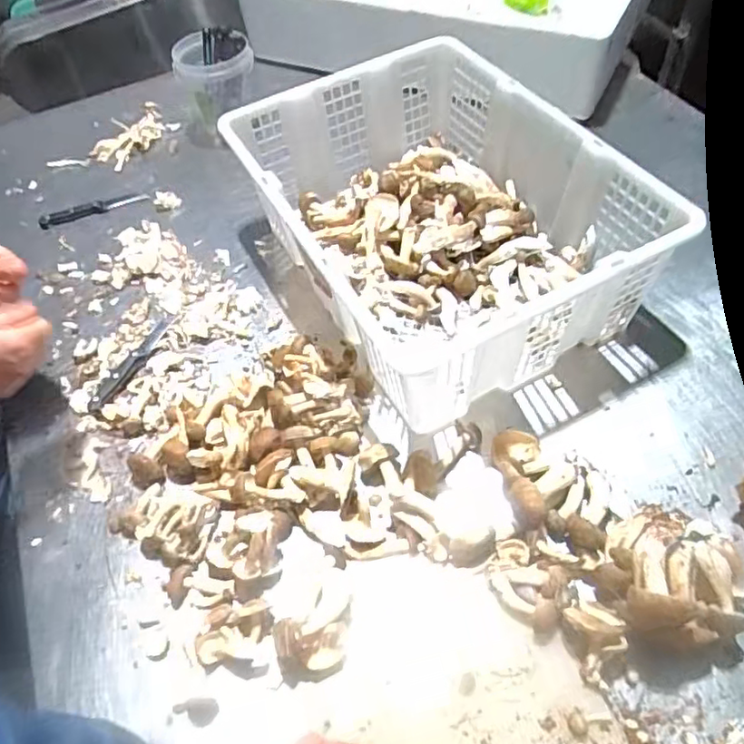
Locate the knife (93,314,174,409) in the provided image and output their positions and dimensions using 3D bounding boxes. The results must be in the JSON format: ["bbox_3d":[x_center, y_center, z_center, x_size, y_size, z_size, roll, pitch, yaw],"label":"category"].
[{"bbox_3d":[-0.285,-0.015,0.726,0.030,0.007,0.151,20,55,18],"label":"knife"}]

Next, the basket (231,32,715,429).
[{"bbox_3d":[0.071,-0.196,0.750,0.392,0.173,0.516,-19,55,-13],"label":"basket"}]

